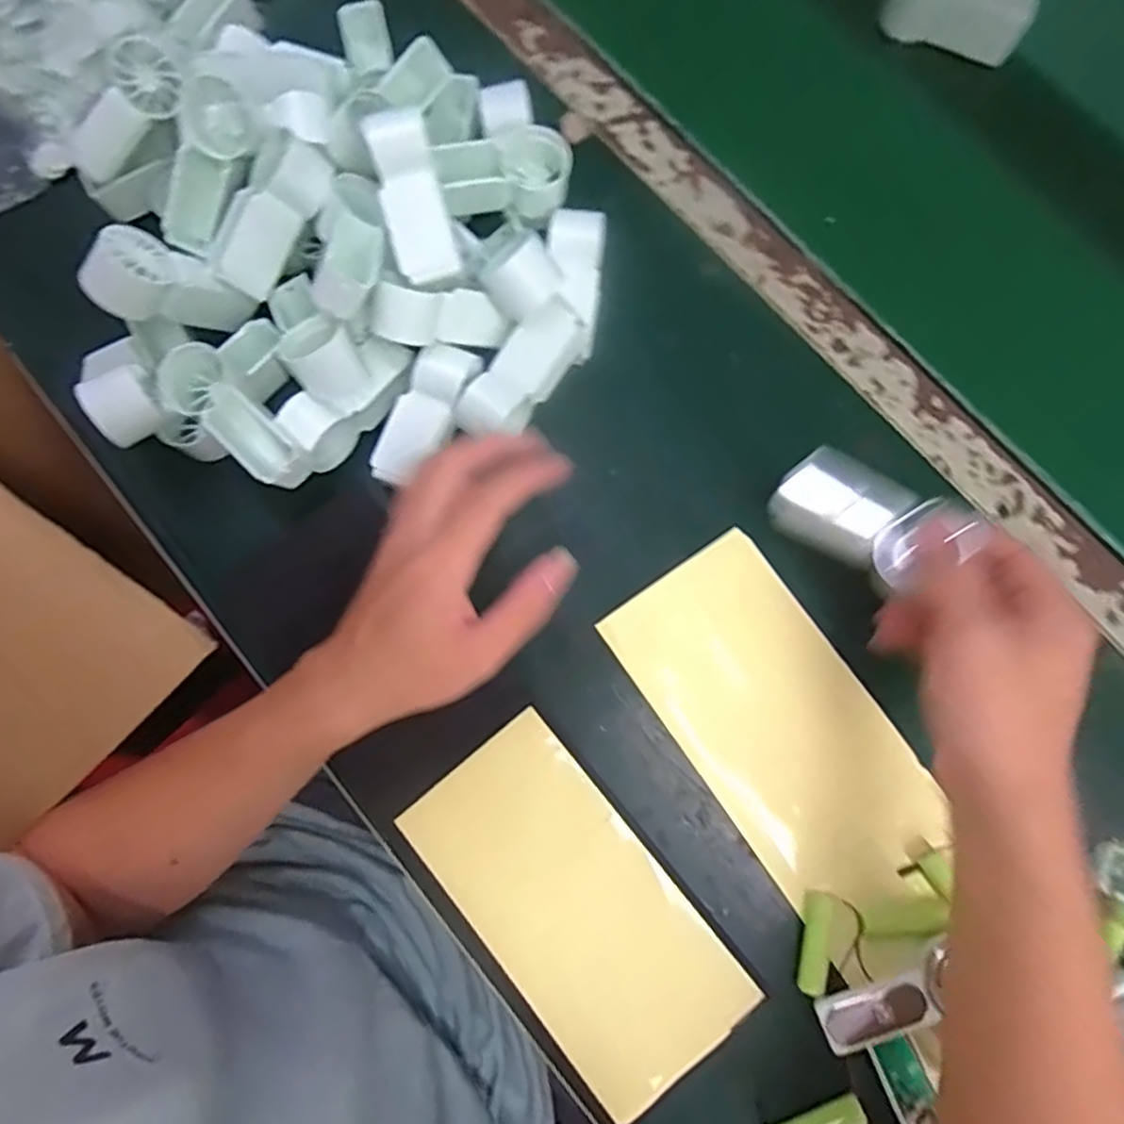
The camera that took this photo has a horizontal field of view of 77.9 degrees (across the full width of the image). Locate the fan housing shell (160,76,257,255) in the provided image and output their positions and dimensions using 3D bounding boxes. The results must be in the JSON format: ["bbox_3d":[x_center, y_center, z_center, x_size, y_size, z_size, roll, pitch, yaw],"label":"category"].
[{"bbox_3d":[-0.210,-0.234,0.412,0.047,0.034,0.098,20,99,4],"label":"fan housing shell"}]

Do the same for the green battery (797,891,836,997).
[{"bbox_3d":[0.140,0.209,0.380,0.015,0.013,0.050,14,79,3],"label":"green battery"}]

